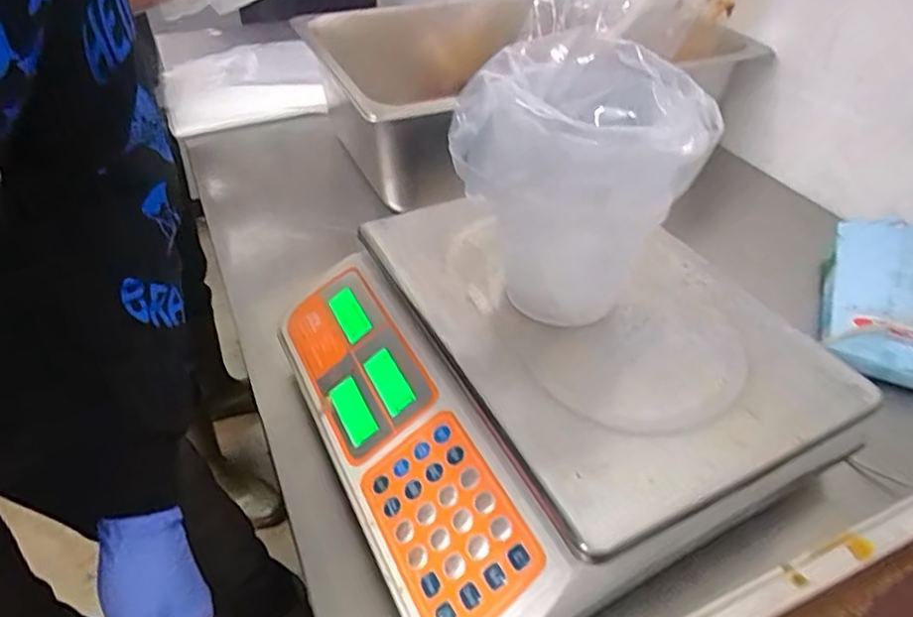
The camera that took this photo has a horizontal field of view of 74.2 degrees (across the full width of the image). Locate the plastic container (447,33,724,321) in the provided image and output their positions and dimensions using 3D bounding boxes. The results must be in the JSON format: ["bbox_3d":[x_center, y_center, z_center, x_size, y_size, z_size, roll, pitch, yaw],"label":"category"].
[{"bbox_3d":[0.063,-0.078,0.394,0.118,0.149,0.123,-13,44,-19],"label":"plastic container"}]

